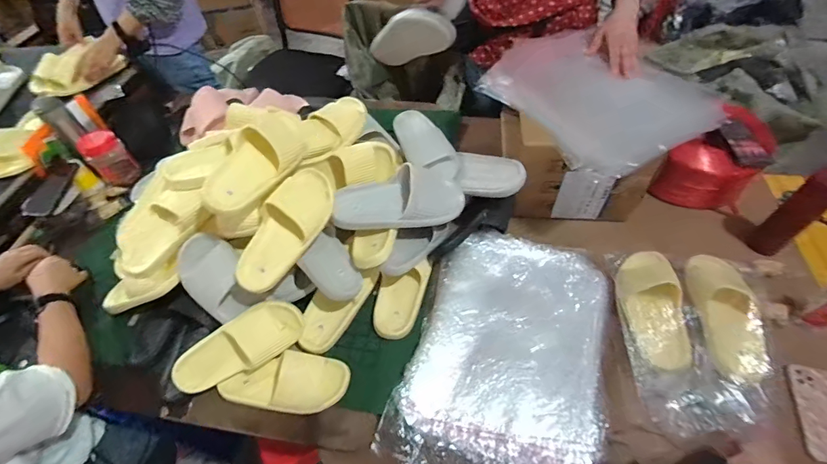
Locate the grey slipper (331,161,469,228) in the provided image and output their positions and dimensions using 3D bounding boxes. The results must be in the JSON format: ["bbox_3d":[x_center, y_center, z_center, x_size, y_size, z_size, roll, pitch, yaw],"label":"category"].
[{"bbox_3d":[-0.028,-0.068,0.850,0.280,0.078,0.124,-5,82,-12],"label":"grey slipper"}]

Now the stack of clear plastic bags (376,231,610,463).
[{"bbox_3d":[0.185,0.210,0.803,0.364,0.069,0.474,11,55,10],"label":"stack of clear plastic bags"}]

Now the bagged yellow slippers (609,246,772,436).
[{"bbox_3d":[0.504,0.172,0.745,0.230,0.092,0.338,1,54,3],"label":"bagged yellow slippers"}]

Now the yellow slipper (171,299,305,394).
[{"bbox_3d":[-0.330,0.214,0.788,0.238,0.075,0.104,-32,101,-10],"label":"yellow slipper"}]

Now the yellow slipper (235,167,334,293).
[{"bbox_3d":[-0.236,-0.011,0.748,0.093,0.078,0.247,24,76,18],"label":"yellow slipper"}]

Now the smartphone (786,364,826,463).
[{"bbox_3d":[0.715,0.313,0.714,0.097,0.013,0.163,14,55,12],"label":"smartphone"}]

